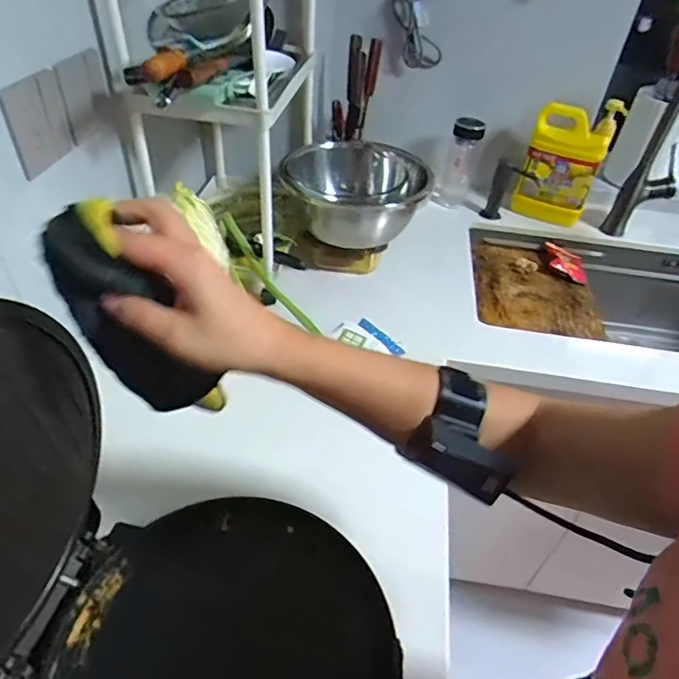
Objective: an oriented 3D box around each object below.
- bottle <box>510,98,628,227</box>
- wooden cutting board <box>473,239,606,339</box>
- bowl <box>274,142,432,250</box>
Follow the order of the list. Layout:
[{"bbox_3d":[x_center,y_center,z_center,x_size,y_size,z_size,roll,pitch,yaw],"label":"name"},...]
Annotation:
[{"bbox_3d":[0.450,-0.353,1.044,0.143,0.227,0.079,18,44,13],"label":"bottle"},{"bbox_3d":[0.383,-0.107,1.025,0.223,0.029,0.254,7,42,2],"label":"wooden cutting board"},{"bbox_3d":[0.029,-0.246,0.880,0.231,0.100,0.231,3,42,-3],"label":"bowl"}]

